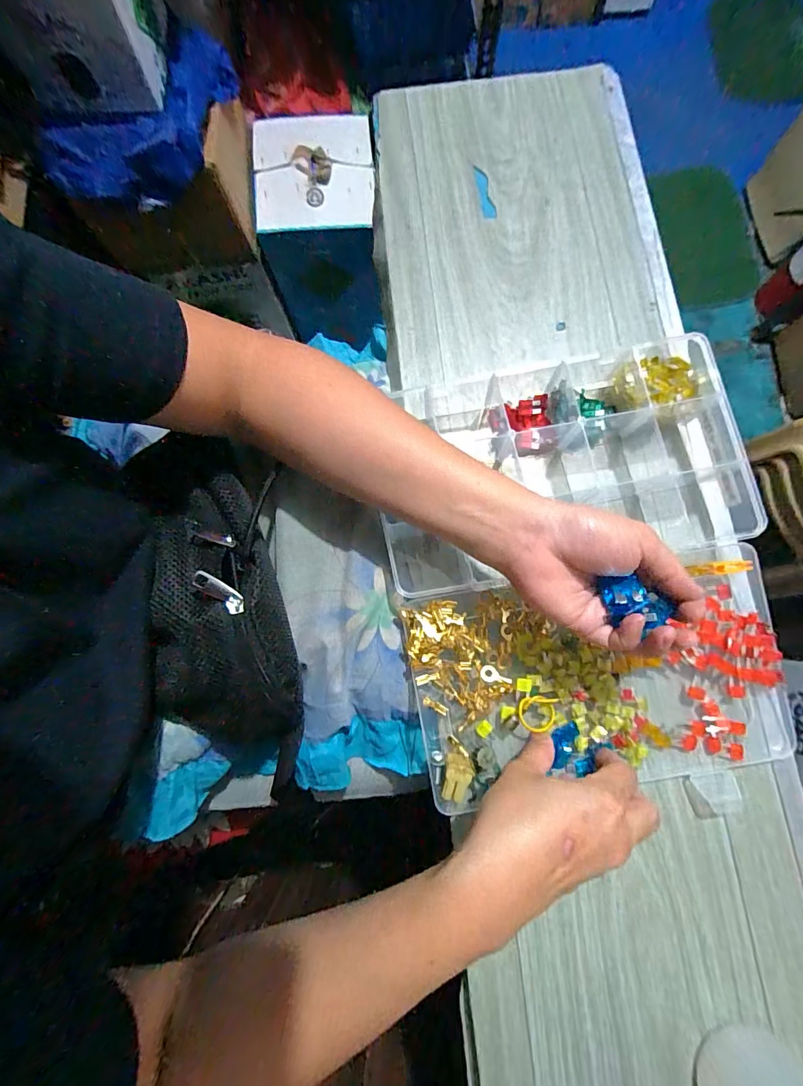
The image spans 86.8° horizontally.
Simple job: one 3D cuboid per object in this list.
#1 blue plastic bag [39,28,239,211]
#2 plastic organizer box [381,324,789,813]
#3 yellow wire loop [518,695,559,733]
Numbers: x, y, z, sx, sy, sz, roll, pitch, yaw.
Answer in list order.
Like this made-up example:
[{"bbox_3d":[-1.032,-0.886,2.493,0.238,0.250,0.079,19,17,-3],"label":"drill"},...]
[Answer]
[{"bbox_3d":[-0.382,-0.646,0.673,0.346,0.100,0.094,-40,82,-6],"label":"blue plastic bag"},{"bbox_3d":[0.136,0.021,0.331,0.286,0.043,0.357,-6,79,0],"label":"plastic organizer box"},{"bbox_3d":[0.103,0.130,0.322,0.030,0.008,0.026,7,80,2],"label":"yellow wire loop"}]

